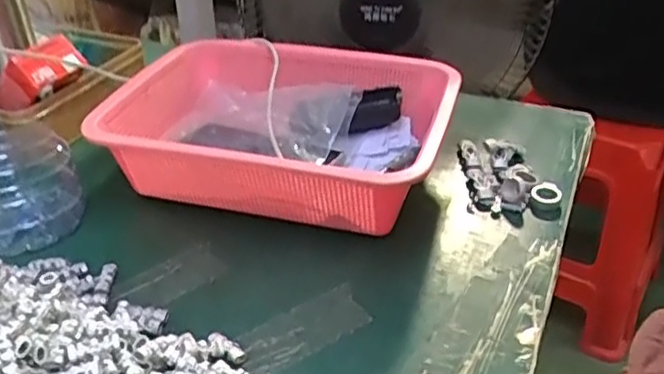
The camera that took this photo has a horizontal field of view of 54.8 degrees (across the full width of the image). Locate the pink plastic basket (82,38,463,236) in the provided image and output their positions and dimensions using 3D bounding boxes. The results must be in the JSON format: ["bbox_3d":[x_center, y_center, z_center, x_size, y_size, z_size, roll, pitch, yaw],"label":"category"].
[{"bbox_3d":[-0.041,-0.051,0.600,0.290,0.095,0.218,9,36,13],"label":"pink plastic basket"}]

